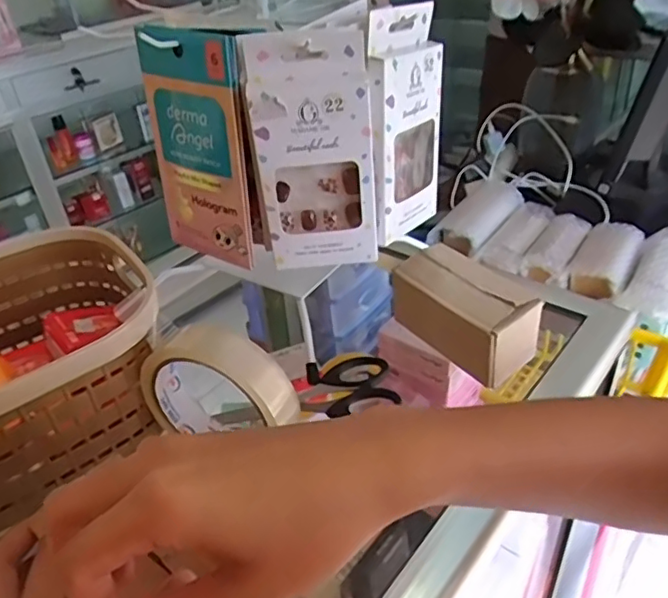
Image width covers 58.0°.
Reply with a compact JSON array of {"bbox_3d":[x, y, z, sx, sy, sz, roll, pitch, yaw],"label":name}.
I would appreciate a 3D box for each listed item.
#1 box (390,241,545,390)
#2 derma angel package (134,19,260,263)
[{"bbox_3d":[0.092,0.010,0.434,0.055,0.056,0.099,-29,41,-30],"label":"box"},{"bbox_3d":[-0.083,-0.095,0.383,0.075,0.140,0.020,18,37,29],"label":"derma angel package"}]

